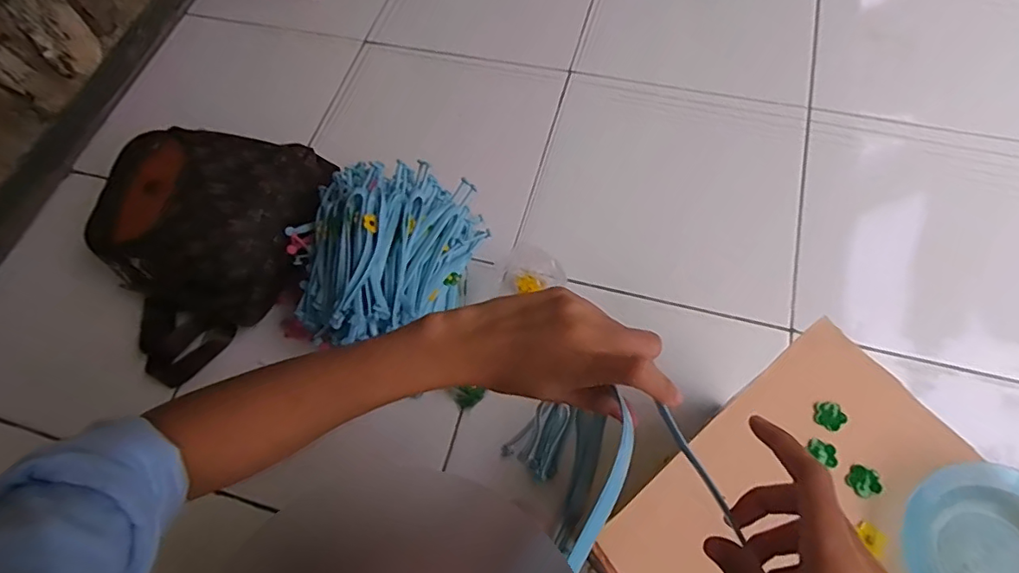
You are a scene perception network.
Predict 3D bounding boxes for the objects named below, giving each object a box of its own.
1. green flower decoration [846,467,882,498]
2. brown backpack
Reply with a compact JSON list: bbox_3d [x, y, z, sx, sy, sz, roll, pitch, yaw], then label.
[{"bbox_3d":[0.276,0.151,0.424,0.023,0.004,0.021,-7,72,22],"label":"green flower decoration"},{"bbox_3d":[-0.435,-0.078,0.765,0.269,0.149,0.369,30,70,18],"label":"brown backpack"}]

